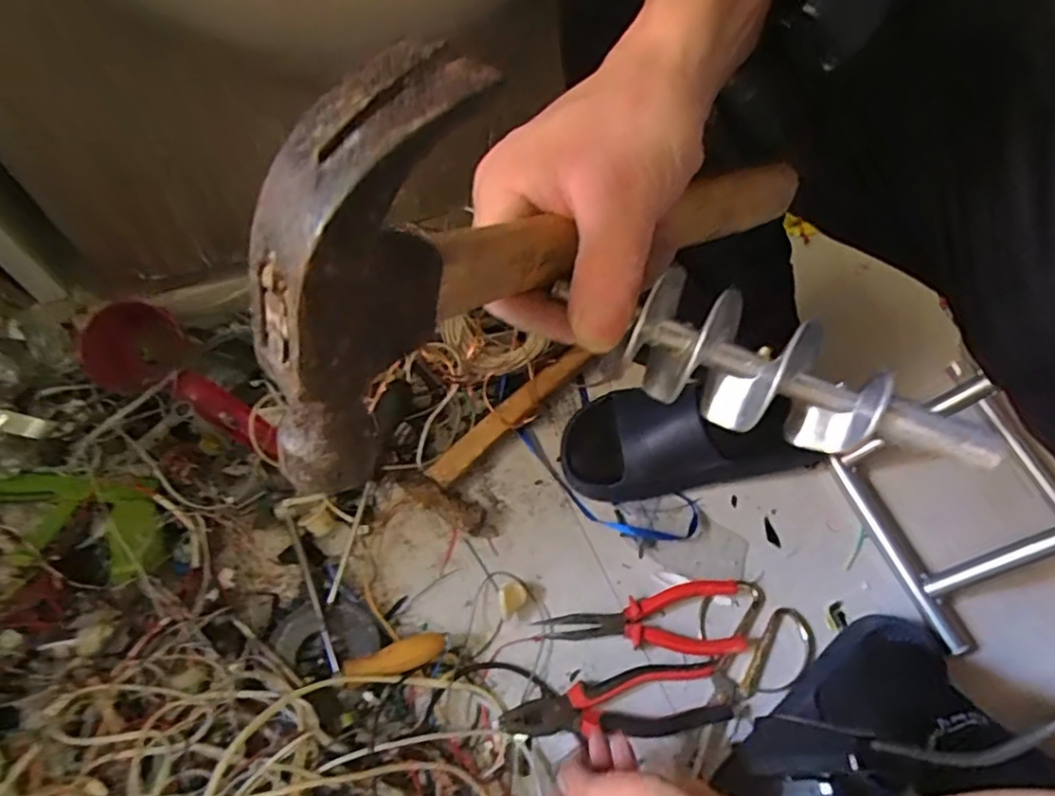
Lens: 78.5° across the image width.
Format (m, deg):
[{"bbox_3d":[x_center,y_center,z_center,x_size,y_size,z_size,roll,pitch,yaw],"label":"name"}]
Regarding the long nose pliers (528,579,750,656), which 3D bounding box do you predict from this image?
[{"bbox_3d":[0.108,0.206,0.591,0.184,0.016,0.064,-4,64,-6],"label":"long nose pliers"}]

